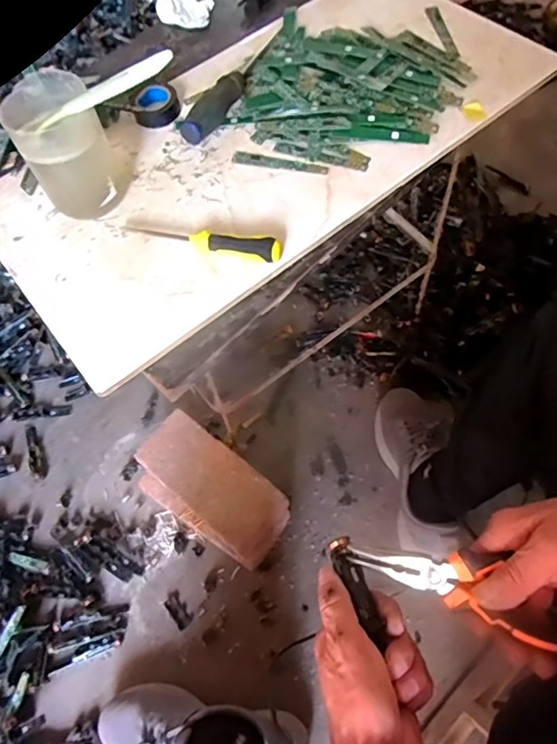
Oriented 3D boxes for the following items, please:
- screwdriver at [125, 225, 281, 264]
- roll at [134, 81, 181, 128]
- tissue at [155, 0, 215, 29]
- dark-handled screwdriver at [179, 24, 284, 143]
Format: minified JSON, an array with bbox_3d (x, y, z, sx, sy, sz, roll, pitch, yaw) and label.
[{"bbox_3d":[-0.071,-0.122,0.482,0.152,0.025,0.019,15,64,13],"label":"screwdriver"},{"bbox_3d":[-0.133,-0.293,0.580,0.052,0.020,0.052,-2,61,4],"label":"roll"},{"bbox_3d":[-0.120,-0.461,0.672,0.068,0.023,0.045,6,62,9],"label":"tissue"},{"bbox_3d":[-0.044,-0.319,0.578,0.029,0.032,0.205,20,65,16],"label":"dark-handled screwdriver"}]

